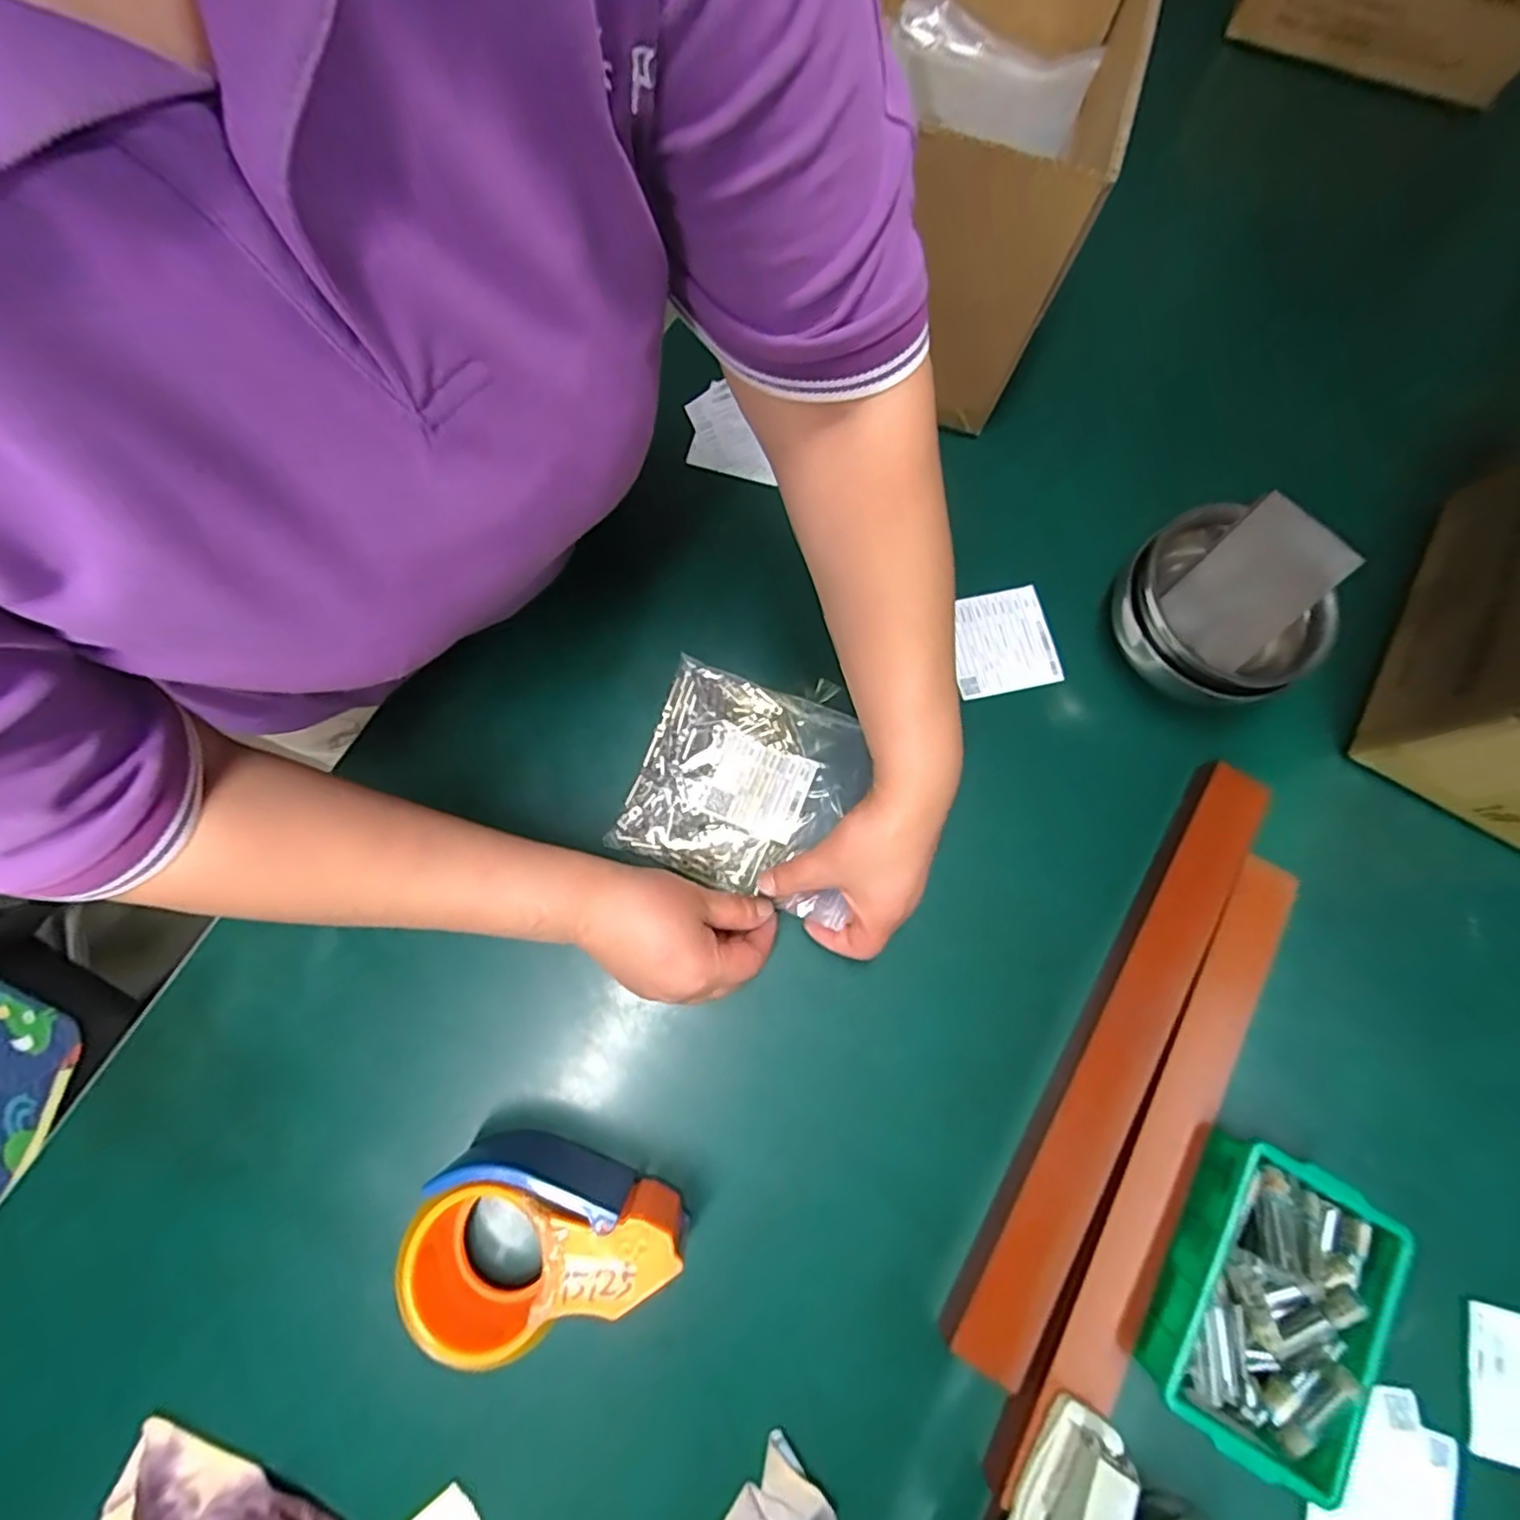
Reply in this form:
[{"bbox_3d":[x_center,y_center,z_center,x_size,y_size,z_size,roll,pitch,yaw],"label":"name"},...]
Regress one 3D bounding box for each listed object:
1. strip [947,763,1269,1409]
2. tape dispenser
[{"bbox_3d":[0.228,0.179,0.413,0.052,0.032,0.395,33,77,6],"label":"strip"},{"bbox_3d":[-0.114,0.261,0.356,0.142,0.064,0.087,-4,76,-3],"label":"tape dispenser"}]

